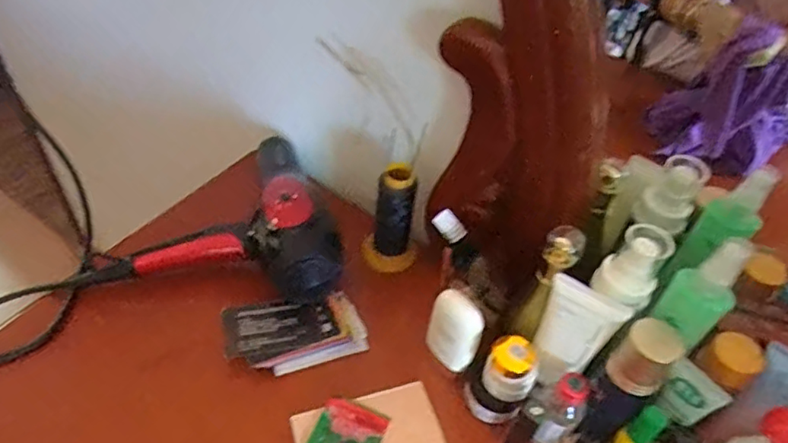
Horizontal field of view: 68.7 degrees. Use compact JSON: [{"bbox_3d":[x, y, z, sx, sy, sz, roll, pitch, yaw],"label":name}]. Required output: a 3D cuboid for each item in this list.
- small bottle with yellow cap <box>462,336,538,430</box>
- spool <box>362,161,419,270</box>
[{"bbox_3d":[0.094,0.136,0.500,0.050,0.094,0.042,25,50,17],"label":"small bottle with yellow cap"},{"bbox_3d":[-0.001,0.001,0.597,0.053,0.125,0.045,7,47,1],"label":"spool"}]

